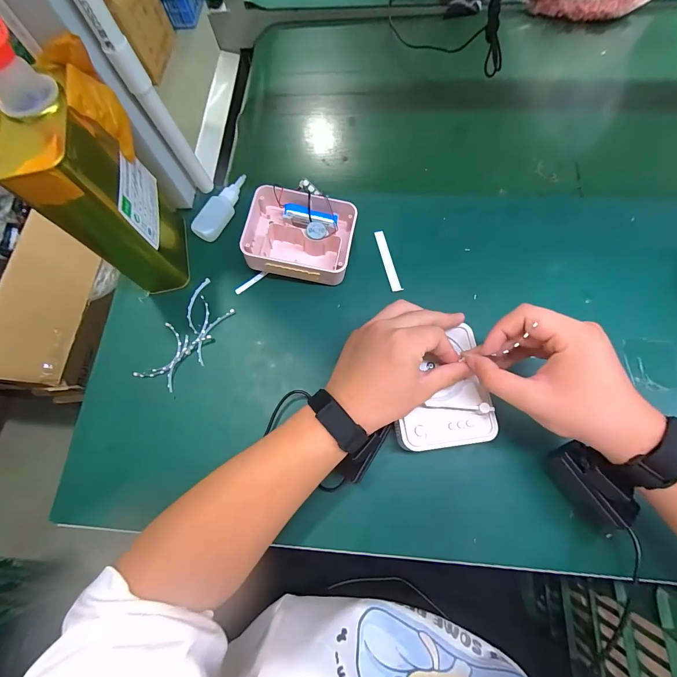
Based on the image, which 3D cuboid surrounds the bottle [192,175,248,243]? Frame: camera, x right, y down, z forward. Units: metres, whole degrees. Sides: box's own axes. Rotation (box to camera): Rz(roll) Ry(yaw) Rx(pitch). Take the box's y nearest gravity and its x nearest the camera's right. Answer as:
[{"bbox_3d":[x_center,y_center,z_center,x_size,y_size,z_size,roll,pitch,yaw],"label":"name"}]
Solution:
[{"bbox_3d":[-0.159,-0.181,0.454,0.032,0.020,0.105,26,76,11],"label":"bottle"}]

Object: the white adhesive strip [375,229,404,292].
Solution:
[{"bbox_3d":[0.064,-0.102,0.436,0.014,0.004,0.090,-13,73,-6],"label":"white adhesive strip"}]

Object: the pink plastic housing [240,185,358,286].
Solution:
[{"bbox_3d":[-0.048,-0.125,0.419,0.126,0.053,0.107,8,73,6],"label":"pink plastic housing"}]

